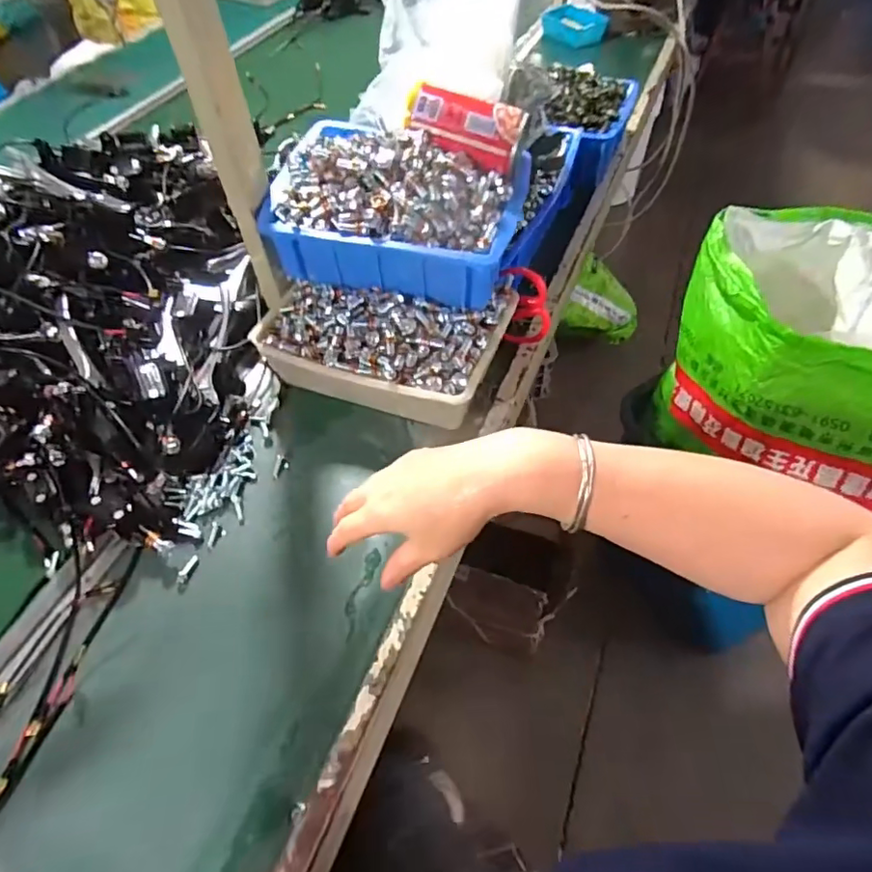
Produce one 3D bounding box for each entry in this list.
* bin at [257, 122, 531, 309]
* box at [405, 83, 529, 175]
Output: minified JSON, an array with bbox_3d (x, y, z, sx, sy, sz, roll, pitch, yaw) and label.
[{"bbox_3d":[-0.037,-0.235,0.574,0.239,0.110,0.164,14,55,14],"label":"bin"},{"bbox_3d":[0.025,-0.299,0.538,0.117,0.046,0.052,24,58,3],"label":"box"}]

